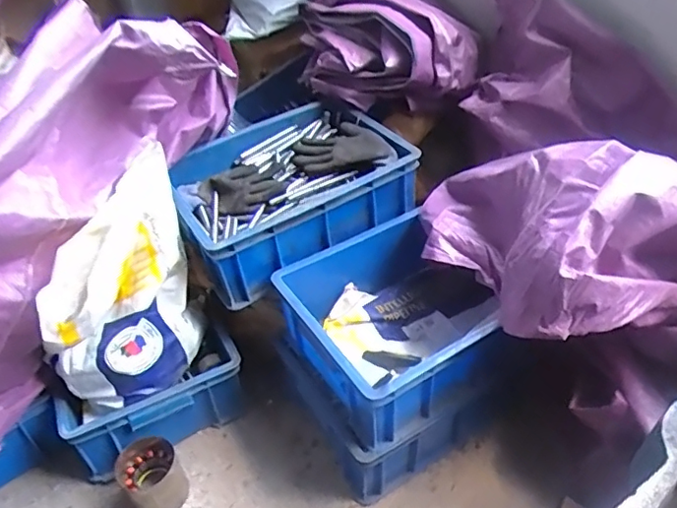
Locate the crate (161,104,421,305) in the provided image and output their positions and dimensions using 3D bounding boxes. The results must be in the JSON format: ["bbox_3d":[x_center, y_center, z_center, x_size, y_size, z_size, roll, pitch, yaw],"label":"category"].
[{"bbox_3d":[-0.105,-0.119,1.029,0.396,0.135,0.324,-27,47,-26],"label":"crate"}]

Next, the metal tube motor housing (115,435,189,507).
[{"bbox_3d":[-0.304,0.360,0.921,0.091,0.093,0.100,-2,41,2],"label":"metal tube motor housing"}]

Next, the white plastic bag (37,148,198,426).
[{"bbox_3d":[-0.322,0.068,0.862,0.263,0.323,0.126,-29,47,-27],"label":"white plastic bag"}]

